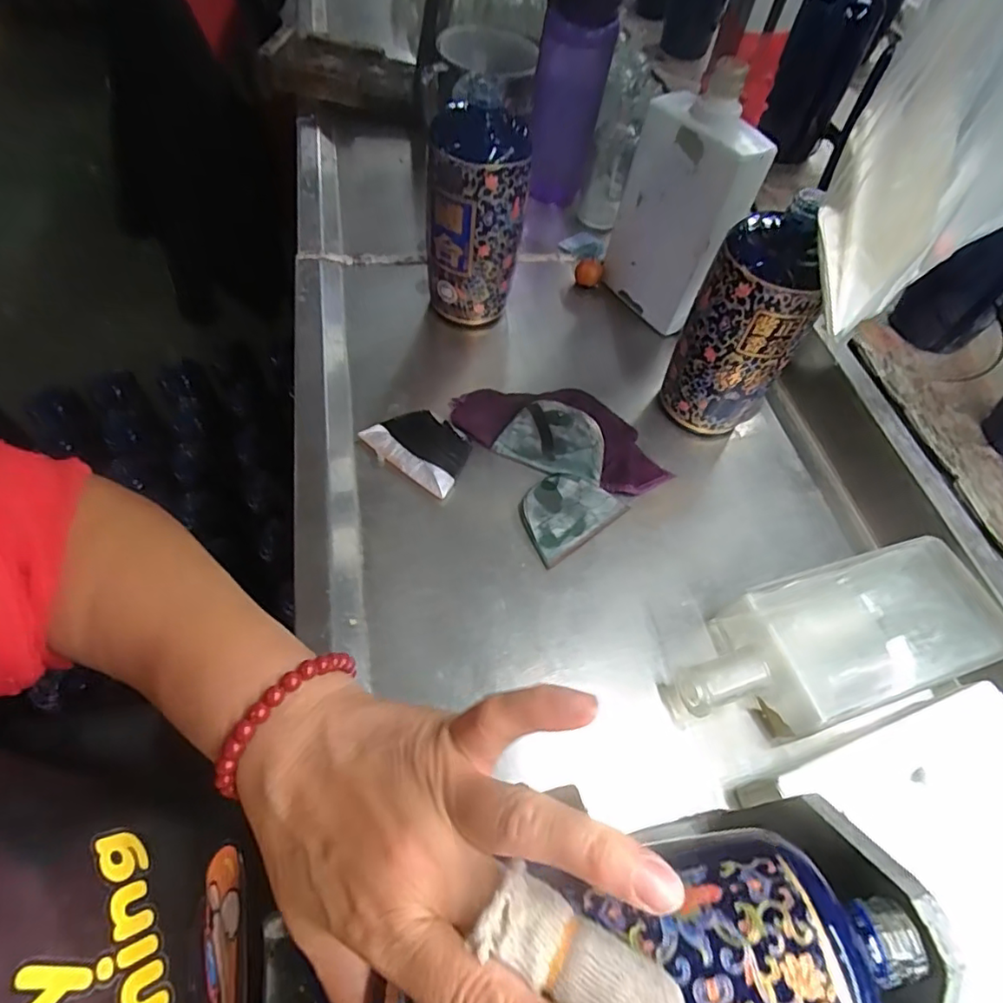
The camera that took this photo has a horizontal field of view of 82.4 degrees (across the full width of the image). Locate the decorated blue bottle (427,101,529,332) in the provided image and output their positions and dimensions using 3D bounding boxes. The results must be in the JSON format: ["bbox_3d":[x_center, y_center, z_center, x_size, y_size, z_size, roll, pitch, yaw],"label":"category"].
[{"bbox_3d":[-0.023,-0.231,0.494,0.082,0.182,0.069,1,57,-3],"label":"decorated blue bottle"}]

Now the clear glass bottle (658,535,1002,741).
[{"bbox_3d":[0.218,0.090,0.377,0.230,0.045,0.095,-14,59,-13],"label":"clear glass bottle"}]

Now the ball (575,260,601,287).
[{"bbox_3d":[0.091,-0.238,0.595,0.026,0.030,0.023,14,57,5],"label":"ball"}]

